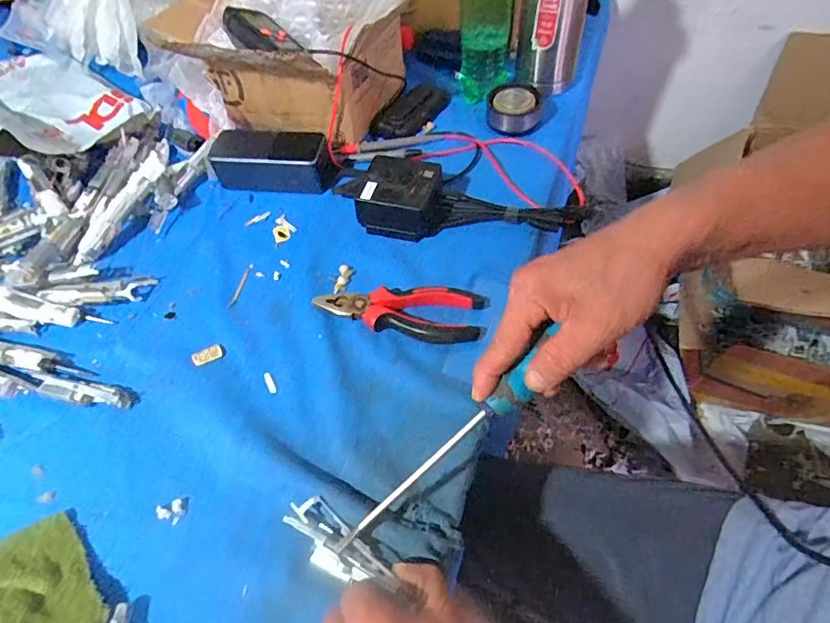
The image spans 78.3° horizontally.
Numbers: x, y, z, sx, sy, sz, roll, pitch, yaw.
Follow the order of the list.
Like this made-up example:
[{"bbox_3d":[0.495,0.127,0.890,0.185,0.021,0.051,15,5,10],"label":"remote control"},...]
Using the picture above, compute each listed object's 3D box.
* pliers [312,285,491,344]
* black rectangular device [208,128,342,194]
[{"bbox_3d":[-0.013,-0.002,0.479,0.157,0.020,0.059,5,55,8],"label":"pliers"},{"bbox_3d":[-0.160,-0.175,0.590,0.140,0.045,0.060,6,55,10],"label":"black rectangular device"}]

